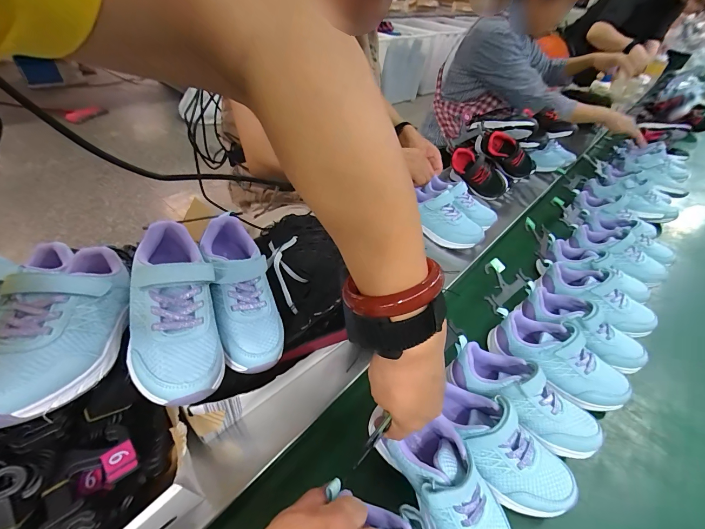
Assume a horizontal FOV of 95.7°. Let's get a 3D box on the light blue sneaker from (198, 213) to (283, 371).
[{"bbox_3d":[-0.122,0.025,0.351,0.060,0.073,0.177,-15,66,-19],"label":"light blue sneaker"}]

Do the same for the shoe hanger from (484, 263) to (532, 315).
[{"bbox_3d":[0.227,0.026,0.492,0.094,0.010,0.061,-33,74,-28],"label":"shoe hanger"}]

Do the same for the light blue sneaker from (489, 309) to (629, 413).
[{"bbox_3d":[0.284,0.128,0.441,0.174,0.067,0.068,27,46,27],"label":"light blue sneaker"}]

